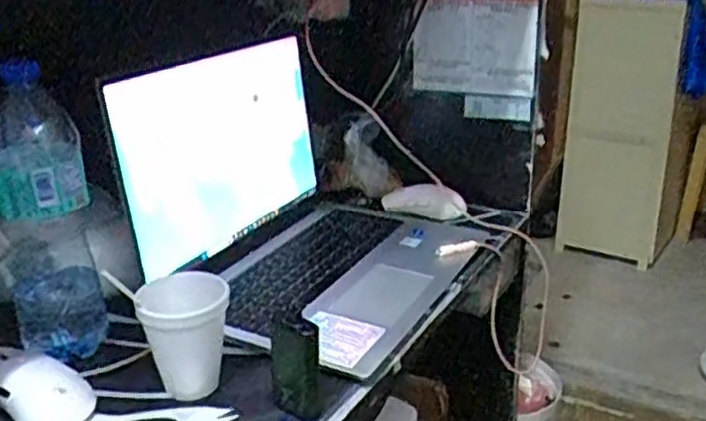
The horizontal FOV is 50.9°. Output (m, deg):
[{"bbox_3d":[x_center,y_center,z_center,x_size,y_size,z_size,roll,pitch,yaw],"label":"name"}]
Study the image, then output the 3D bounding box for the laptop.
[{"bbox_3d":[-0.051,-0.026,0.864,0.345,0.253,0.390,12,25,29],"label":"laptop"}]

